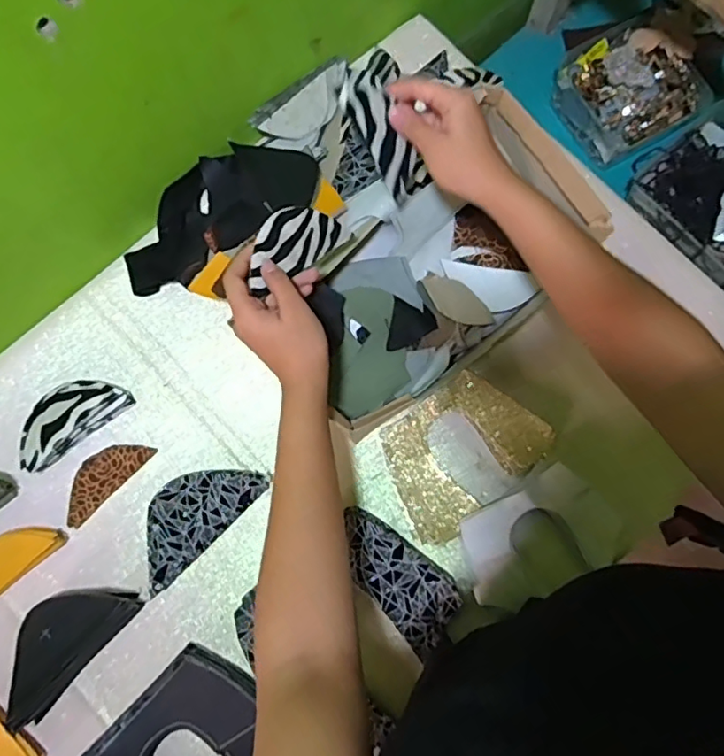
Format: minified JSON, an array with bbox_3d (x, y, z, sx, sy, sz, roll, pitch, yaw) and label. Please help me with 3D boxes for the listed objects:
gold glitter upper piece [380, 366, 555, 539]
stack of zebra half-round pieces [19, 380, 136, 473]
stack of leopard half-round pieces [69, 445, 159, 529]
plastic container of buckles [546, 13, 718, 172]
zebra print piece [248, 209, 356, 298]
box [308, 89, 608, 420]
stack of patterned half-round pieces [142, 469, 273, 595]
[{"bbox_3d":[0.103,0.074,0.590,0.165,0.011,0.124,-36,83,-2],"label":"gold glitter upper piece"},{"bbox_3d":[-0.302,0.038,0.584,0.114,0.030,0.056,-40,81,-9],"label":"stack of zebra half-round pieces"},{"bbox_3d":[-0.268,0.100,0.586,0.104,0.005,0.045,-44,82,-9],"label":"stack of leopard half-round pieces"},{"bbox_3d":[0.363,-0.393,0.779,0.159,0.066,0.167,-34,80,-8],"label":"plastic container of buckles"},{"bbox_3d":[-0.056,-0.117,0.481,0.099,0.012,0.050,-33,116,-21],"label":"zebra print piece"},{"bbox_3d":[0.061,-0.101,0.574,0.330,0.104,0.191,-38,81,-8],"label":"box"},{"bbox_3d":[-0.171,0.135,0.574,0.143,0.019,0.073,-44,82,-9],"label":"stack of patterned half-round pieces"}]

